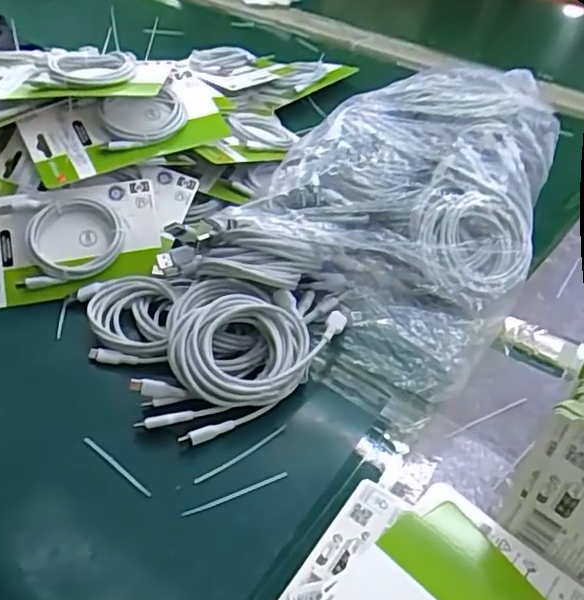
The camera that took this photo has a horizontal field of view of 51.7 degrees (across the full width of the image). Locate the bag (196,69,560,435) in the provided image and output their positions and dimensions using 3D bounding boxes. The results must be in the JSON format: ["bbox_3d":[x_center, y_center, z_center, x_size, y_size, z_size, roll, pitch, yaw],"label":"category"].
[{"bbox_3d":[0.096,-0.084,0.511,0.224,0.090,0.308,29,56,28],"label":"bag"}]

